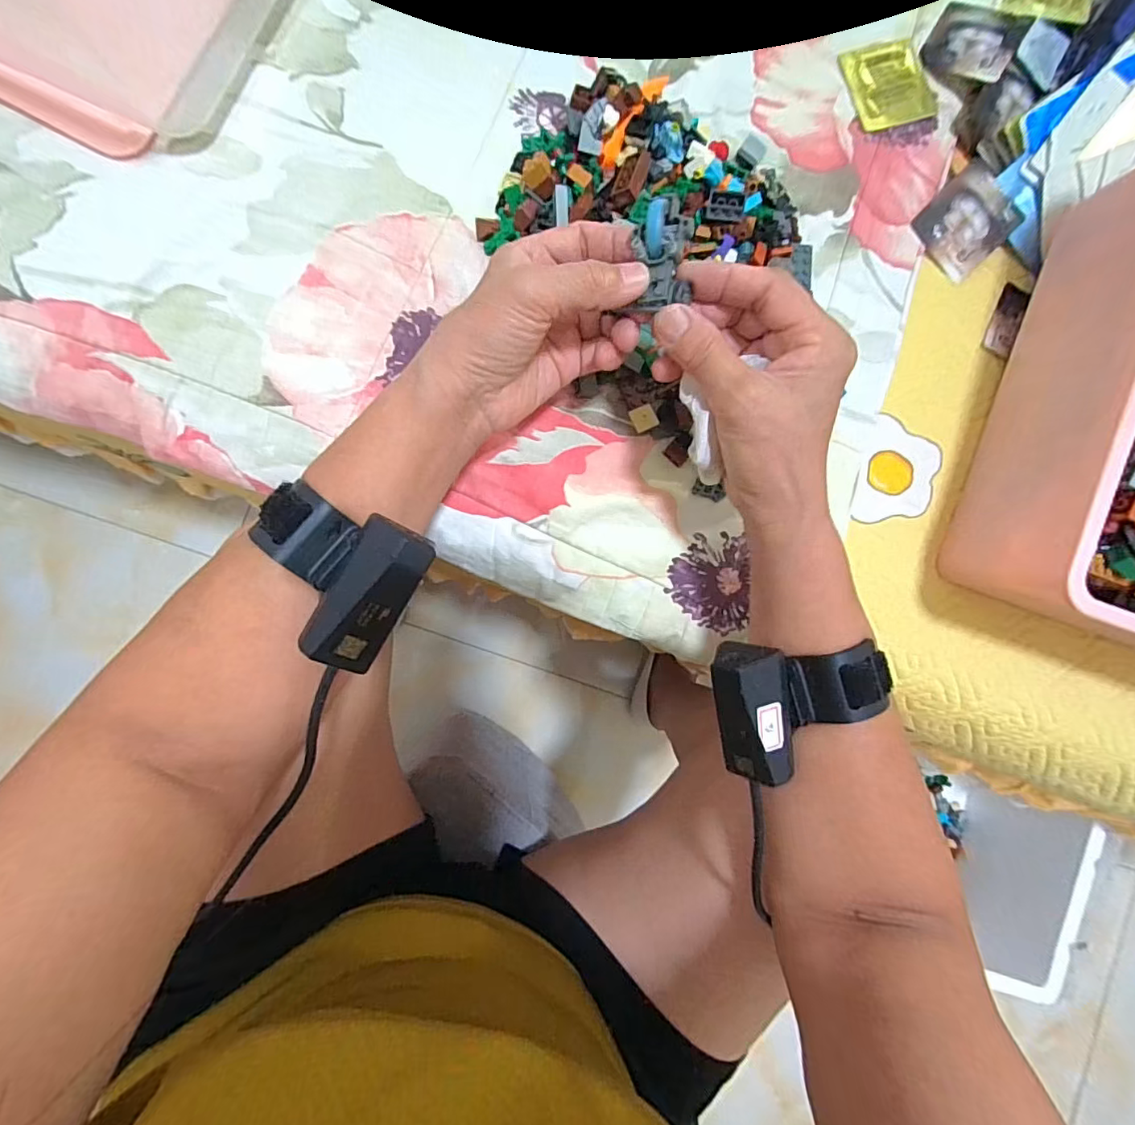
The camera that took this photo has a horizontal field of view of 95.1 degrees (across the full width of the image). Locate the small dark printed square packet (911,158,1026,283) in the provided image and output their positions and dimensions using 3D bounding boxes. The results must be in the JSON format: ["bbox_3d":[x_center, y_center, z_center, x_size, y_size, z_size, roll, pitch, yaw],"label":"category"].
[{"bbox_3d":[0.296,-0.252,0.382,0.069,0.009,0.058,-43,95,6],"label":"small dark printed square packet"}]

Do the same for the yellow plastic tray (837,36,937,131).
[{"bbox_3d":[0.239,-0.357,0.388,0.064,0.009,0.066,-17,90,-7],"label":"yellow plastic tray"}]

